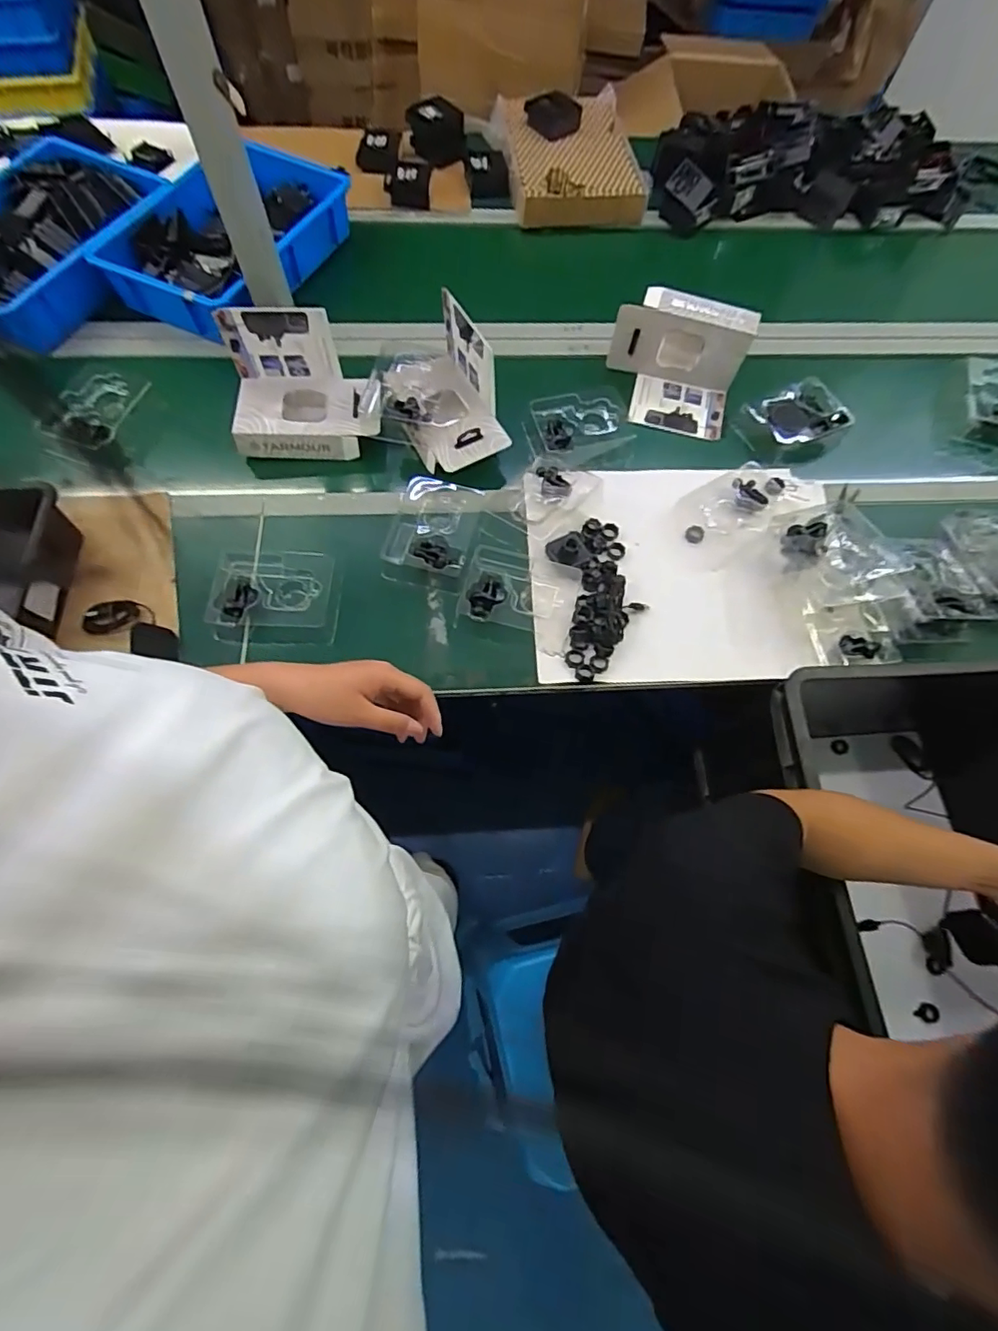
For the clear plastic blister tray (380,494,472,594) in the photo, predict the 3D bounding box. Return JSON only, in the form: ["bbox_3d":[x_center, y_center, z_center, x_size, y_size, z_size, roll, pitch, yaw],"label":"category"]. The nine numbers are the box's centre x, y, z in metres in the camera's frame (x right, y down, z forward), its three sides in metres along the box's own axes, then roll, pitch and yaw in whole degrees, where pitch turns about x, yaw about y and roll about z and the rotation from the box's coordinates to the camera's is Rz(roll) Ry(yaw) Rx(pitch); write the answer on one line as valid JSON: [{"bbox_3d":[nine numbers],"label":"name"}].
[{"bbox_3d":[-0.103,-0.192,0.828,0.127,0.046,0.152,14,69,4],"label":"clear plastic blister tray"}]

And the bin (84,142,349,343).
[{"bbox_3d":[-0.481,-0.782,1.024,0.323,0.093,0.414,19,68,8],"label":"bin"}]

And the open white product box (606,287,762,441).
[{"bbox_3d":[0.295,-0.509,0.931,0.218,0.124,0.165,16,69,5],"label":"open white product box"}]

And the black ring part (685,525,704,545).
[{"bbox_3d":[0.304,-0.204,0.863,0.028,0.005,0.029,1,68,-1],"label":"black ring part"}]

